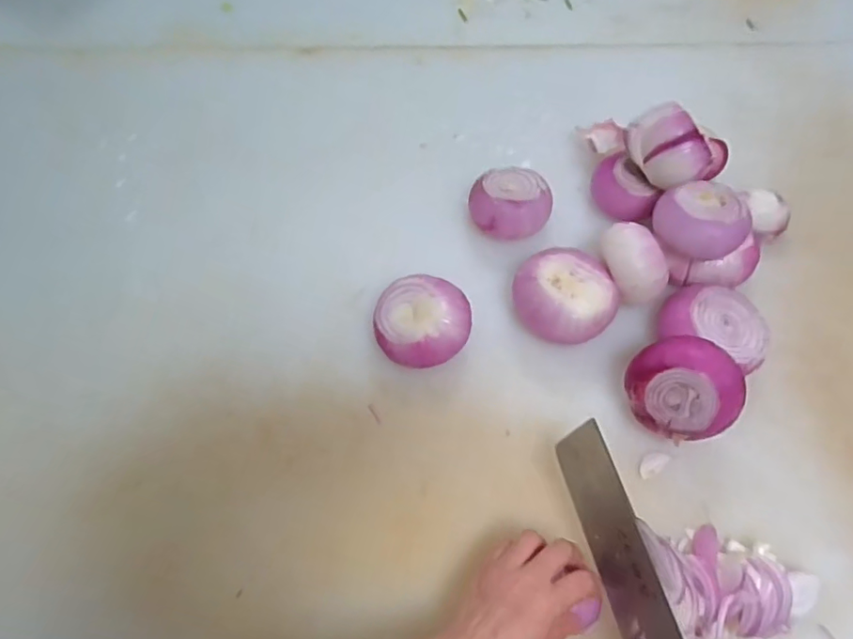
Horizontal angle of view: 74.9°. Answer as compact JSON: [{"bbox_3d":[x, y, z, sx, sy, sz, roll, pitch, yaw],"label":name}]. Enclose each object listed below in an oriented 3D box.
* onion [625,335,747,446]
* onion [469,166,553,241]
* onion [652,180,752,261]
[{"bbox_3d":[0.232,0.068,0.506,0.093,0.074,0.082,2,63,0],"label":"onion"},{"bbox_3d":[0.094,-0.123,0.624,0.084,0.060,0.076,-25,66,-13],"label":"onion"},{"bbox_3d":[0.270,-0.096,0.553,0.087,0.052,0.067,35,68,16],"label":"onion"}]

